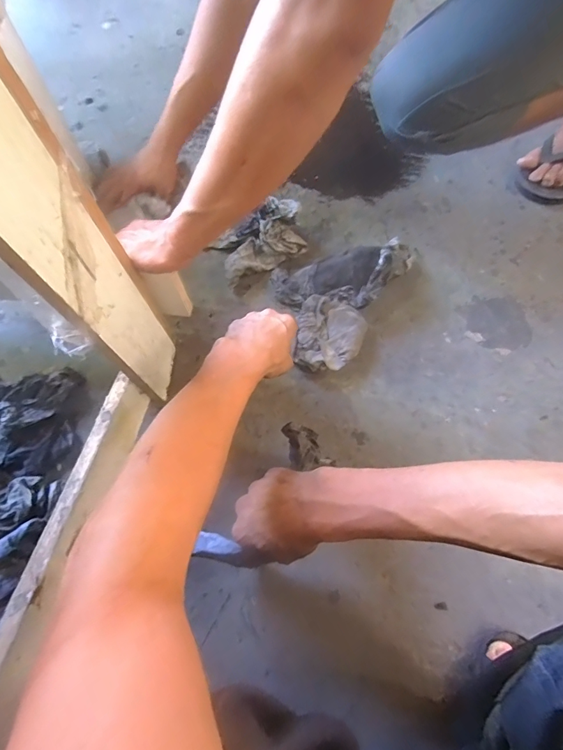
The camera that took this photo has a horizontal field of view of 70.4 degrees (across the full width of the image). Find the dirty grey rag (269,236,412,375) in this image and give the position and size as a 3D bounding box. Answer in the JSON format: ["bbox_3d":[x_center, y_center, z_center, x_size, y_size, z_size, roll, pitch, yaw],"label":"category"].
[{"bbox_3d":[0.119,-0.115,0.644,0.248,0.070,0.196,-9,72,-3],"label":"dirty grey rag"}]

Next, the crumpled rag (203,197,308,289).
[{"bbox_3d":[-0.039,-0.232,0.686,0.151,0.074,0.091,-27,73,-8],"label":"crumpled rag"}]

